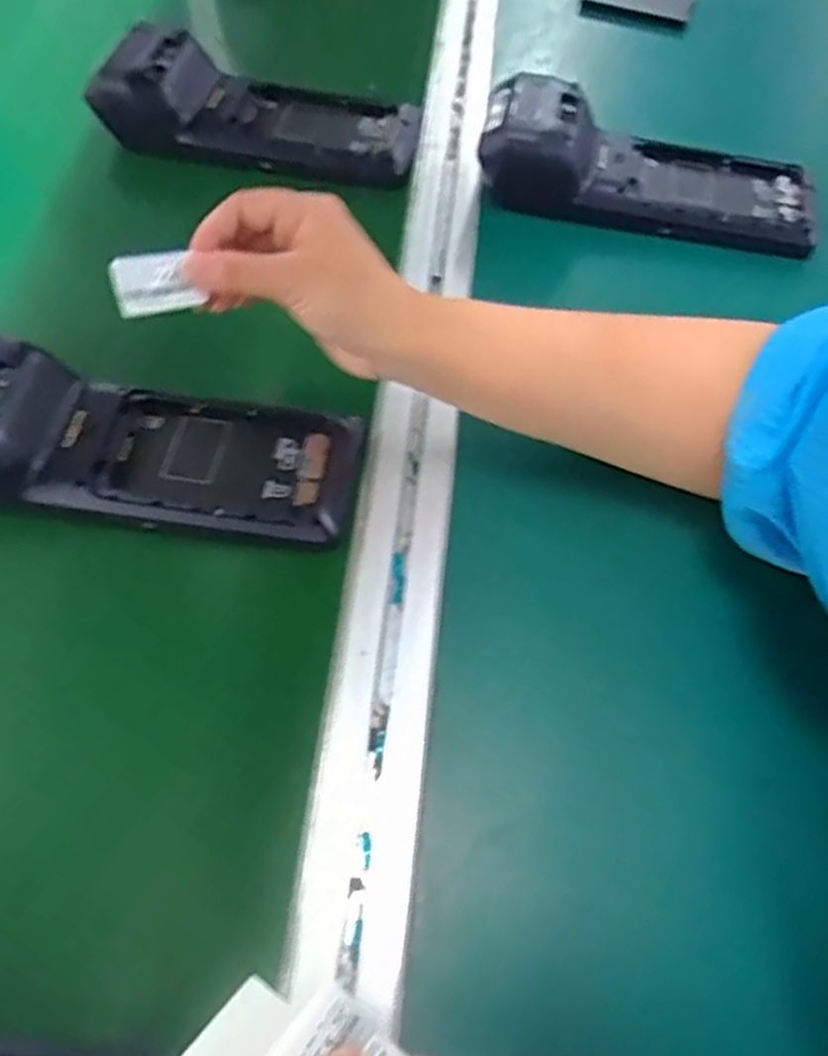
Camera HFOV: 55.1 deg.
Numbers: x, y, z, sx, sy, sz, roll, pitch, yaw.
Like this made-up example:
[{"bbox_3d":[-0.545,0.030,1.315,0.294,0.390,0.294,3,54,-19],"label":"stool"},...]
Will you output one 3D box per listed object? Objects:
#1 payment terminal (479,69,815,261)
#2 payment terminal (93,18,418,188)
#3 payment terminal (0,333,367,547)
[{"bbox_3d":[0.155,-0.245,0.522,0.214,0.053,0.077,10,58,6],"label":"payment terminal"},{"bbox_3d":[-0.105,-0.299,0.552,0.212,0.066,0.067,8,57,5],"label":"payment terminal"},{"bbox_3d":[-0.141,-0.041,0.412,0.215,0.072,0.078,4,57,3],"label":"payment terminal"}]

